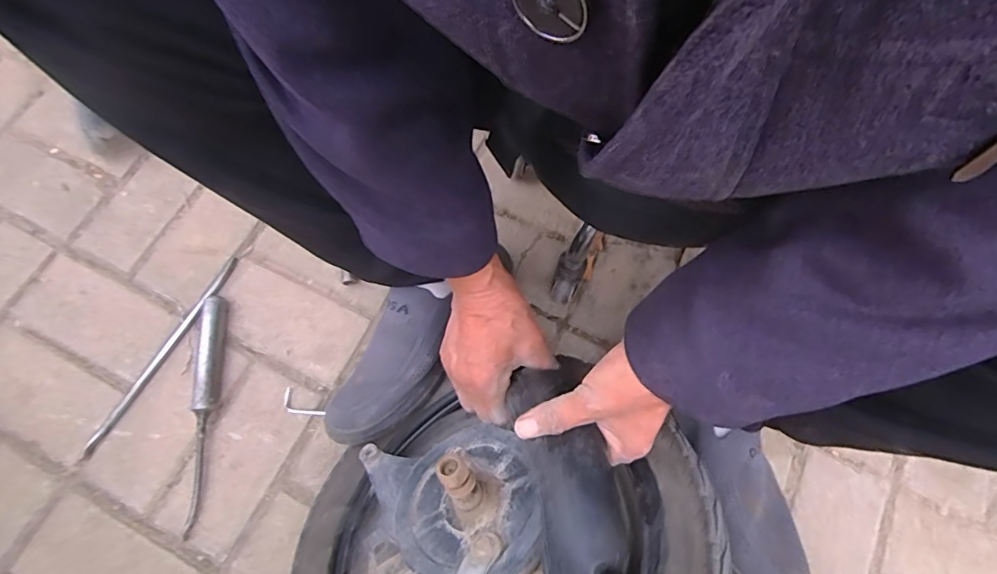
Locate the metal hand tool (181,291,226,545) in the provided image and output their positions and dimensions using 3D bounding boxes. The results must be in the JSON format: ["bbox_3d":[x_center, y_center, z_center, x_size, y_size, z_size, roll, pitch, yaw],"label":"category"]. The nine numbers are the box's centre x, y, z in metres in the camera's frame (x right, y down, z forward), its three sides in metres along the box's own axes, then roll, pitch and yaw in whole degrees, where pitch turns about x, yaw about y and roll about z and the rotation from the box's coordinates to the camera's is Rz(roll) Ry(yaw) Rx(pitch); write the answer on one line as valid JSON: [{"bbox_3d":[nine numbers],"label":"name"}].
[{"bbox_3d":[-0.328,0.134,0.575,0.029,0.026,0.256,-6,71,-3],"label":"metal hand tool"}]

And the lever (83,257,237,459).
[{"bbox_3d":[-0.387,0.074,0.596,0.015,0.009,0.258,28,72,8],"label":"lever"}]

